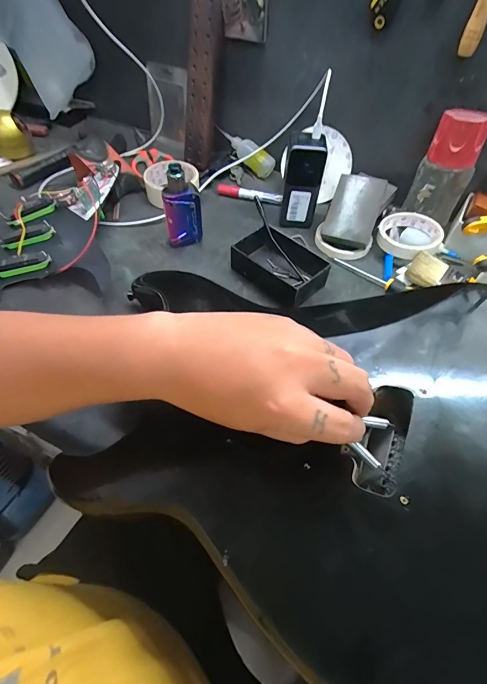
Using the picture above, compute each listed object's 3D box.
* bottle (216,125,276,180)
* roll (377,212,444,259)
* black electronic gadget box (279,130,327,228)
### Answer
[{"bbox_3d":[0.003,-0.357,0.671,0.116,0.043,0.041,43,63,8],"label":"bottle"},{"bbox_3d":[0.250,-0.159,0.548,0.088,0.031,0.091,1,54,-1],"label":"roll"},{"bbox_3d":[0.091,-0.242,0.548,0.054,0.126,0.041,11,55,6],"label":"black electronic gadget box"}]

